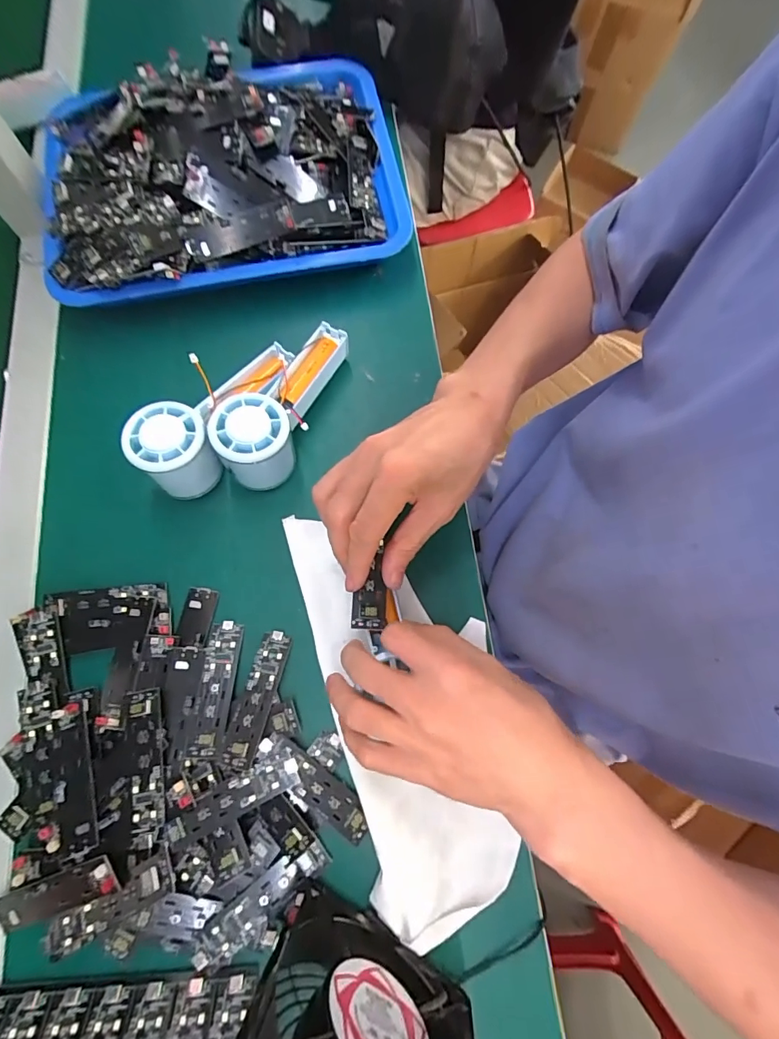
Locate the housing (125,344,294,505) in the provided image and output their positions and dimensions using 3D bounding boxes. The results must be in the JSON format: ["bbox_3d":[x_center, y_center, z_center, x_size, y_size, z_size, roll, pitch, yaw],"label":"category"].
[{"bbox_3d":[-0.137,-0.085,0.362,0.062,0.062,0.151,31,64,10],"label":"housing"}]

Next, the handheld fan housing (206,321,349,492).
[{"bbox_3d":[-0.087,-0.100,0.364,0.057,0.060,0.151,20,70,5],"label":"handheld fan housing"}]

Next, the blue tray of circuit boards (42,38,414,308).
[{"bbox_3d":[-0.156,-0.332,0.418,0.328,0.077,0.252,-11,74,-5],"label":"blue tray of circuit boards"}]

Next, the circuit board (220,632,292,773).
[{"bbox_3d":[-0.094,0.124,0.318,0.022,0.009,0.090,11,60,5],"label":"circuit board"}]

